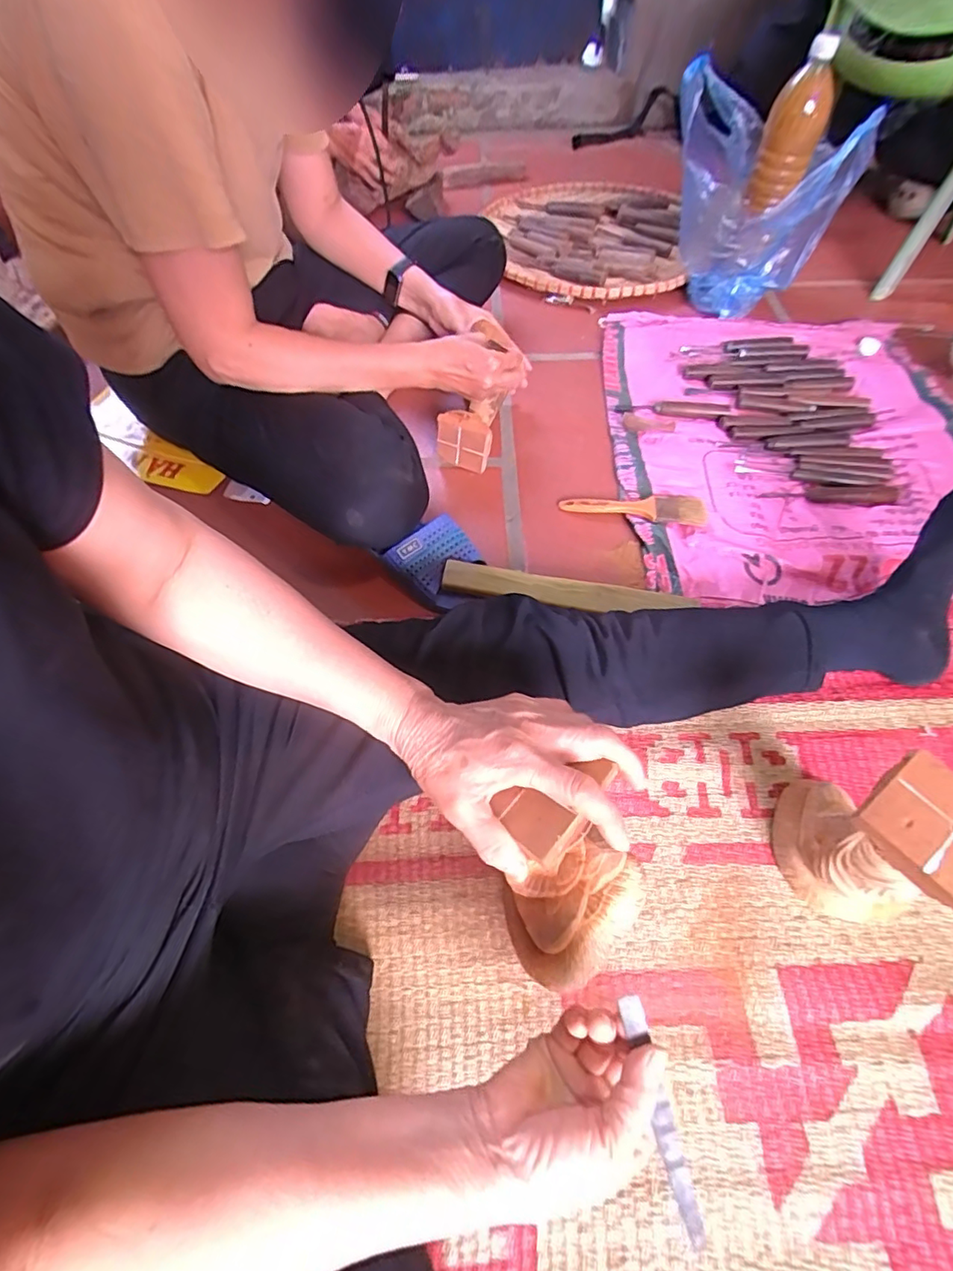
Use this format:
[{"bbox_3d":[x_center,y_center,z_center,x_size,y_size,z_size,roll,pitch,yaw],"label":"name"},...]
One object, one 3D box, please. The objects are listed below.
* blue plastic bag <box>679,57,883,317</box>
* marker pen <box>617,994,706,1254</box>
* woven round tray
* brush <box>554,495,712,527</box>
[{"bbox_3d":[0.445,-0.699,0.877,0.270,0.307,0.163,16,59,14],"label":"blue plastic bag"},{"bbox_3d":[0.108,0.282,0.316,0.014,0.012,0.154,-17,93,-8],"label":"marker pen"},{"bbox_3d":[0.211,-0.833,1.129,0.412,0.064,0.482,6,57,7],"label":"woven round tray"},{"bbox_3d":[0.202,-0.166,0.702,0.181,0.014,0.051,7,57,8],"label":"brush"}]

